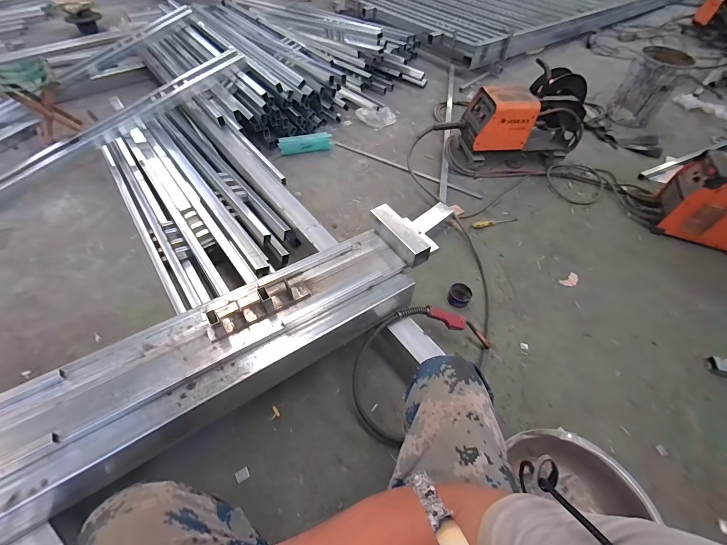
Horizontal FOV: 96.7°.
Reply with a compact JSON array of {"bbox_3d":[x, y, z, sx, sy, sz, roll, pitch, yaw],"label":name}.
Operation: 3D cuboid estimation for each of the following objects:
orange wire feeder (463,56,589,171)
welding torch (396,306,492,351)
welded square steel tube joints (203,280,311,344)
[{"bbox_3d":[0.788,-0.738,1.581,0.573,0.377,0.239,-1,52,-4],"label":"orange wire feeder"},{"bbox_3d":[0.264,0.154,1.013,0.352,0.035,0.075,21,49,-20],"label":"welding torch"},{"bbox_3d":[-0.247,0.076,0.758,0.239,0.059,0.053,-27,58,-22],"label":"welded square steel tube joints"}]

